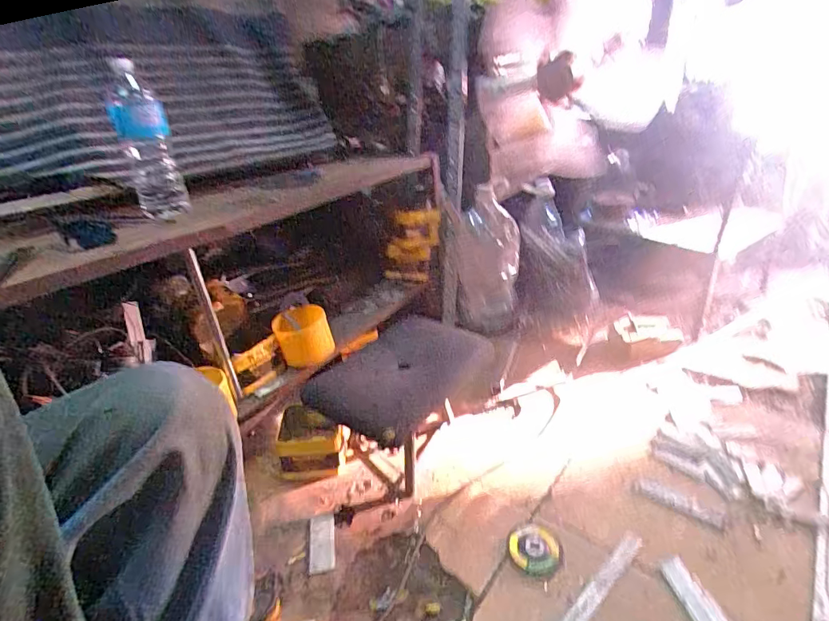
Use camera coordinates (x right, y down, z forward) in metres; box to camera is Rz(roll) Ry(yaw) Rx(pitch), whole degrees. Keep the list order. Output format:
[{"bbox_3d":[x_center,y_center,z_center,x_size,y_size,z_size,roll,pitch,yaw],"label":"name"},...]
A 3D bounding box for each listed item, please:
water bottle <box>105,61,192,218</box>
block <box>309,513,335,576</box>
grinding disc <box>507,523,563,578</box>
[{"bbox_3d":[-0.462,-0.287,0.783,0.081,0.243,0.076,-17,31,-23],"label":"water bottle"},{"bbox_3d":[-0.151,0.377,0.740,0.041,0.007,0.104,-9,28,-7],"label":"block"},{"bbox_3d":[0.186,0.369,0.703,0.077,0.007,0.084,-4,28,2],"label":"grinding disc"}]

